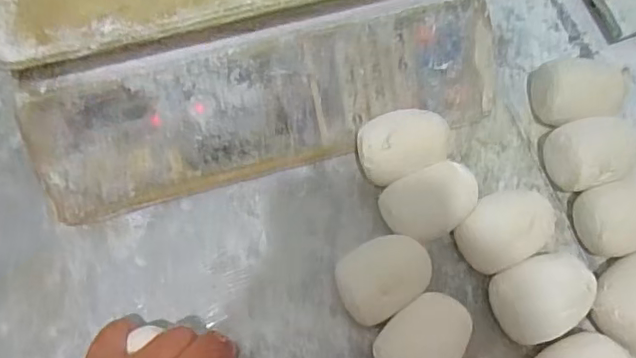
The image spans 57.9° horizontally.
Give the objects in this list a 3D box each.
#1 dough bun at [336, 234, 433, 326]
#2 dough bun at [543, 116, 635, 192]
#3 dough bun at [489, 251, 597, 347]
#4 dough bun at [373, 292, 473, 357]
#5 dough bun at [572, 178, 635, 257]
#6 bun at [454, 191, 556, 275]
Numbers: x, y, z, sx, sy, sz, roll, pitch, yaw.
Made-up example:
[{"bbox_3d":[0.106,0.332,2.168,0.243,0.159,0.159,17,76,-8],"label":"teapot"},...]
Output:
[{"bbox_3d":[0.045,0.065,0.387,0.066,0.044,0.049,-33,74,-13],"label":"dough bun"},{"bbox_3d":[0.203,-0.017,0.420,0.062,0.046,0.048,-11,70,-6],"label":"dough bun"},{"bbox_3d":[0.147,0.080,0.382,0.059,0.042,0.050,-20,71,-9],"label":"dough bun"},{"bbox_3d":[0.068,0.107,0.374,0.066,0.036,0.048,-43,76,-16],"label":"dough bun"},{"bbox_3d":[0.211,0.028,0.400,0.056,0.047,0.052,-1,69,-3],"label":"dough bun"},{"bbox_3d":[0.129,0.035,0.398,0.064,0.043,0.047,-26,72,-11],"label":"bun"}]

